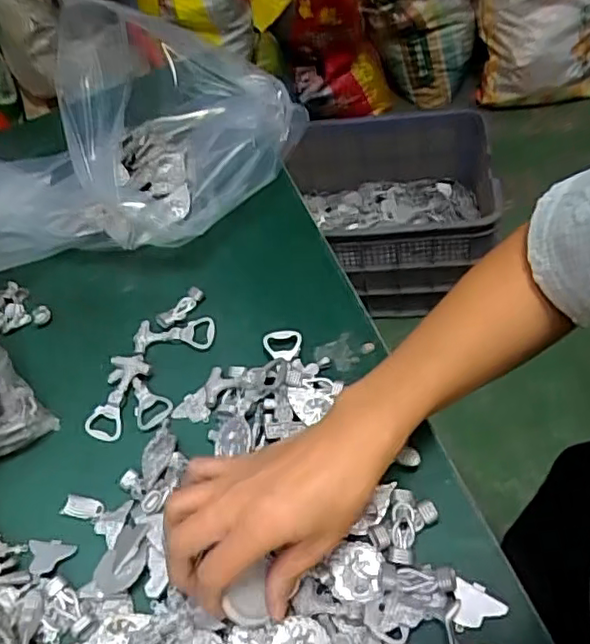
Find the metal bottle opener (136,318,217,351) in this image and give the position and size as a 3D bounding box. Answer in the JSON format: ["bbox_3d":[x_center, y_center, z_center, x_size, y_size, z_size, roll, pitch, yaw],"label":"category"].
[{"bbox_3d":[-0.099,0.011,0.513,0.067,0.013,0.028,1,52,4],"label":"metal bottle opener"}]

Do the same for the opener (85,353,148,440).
[{"bbox_3d":[-0.139,0.058,0.486,0.030,0.014,0.070,16,73,16],"label":"opener"}]

